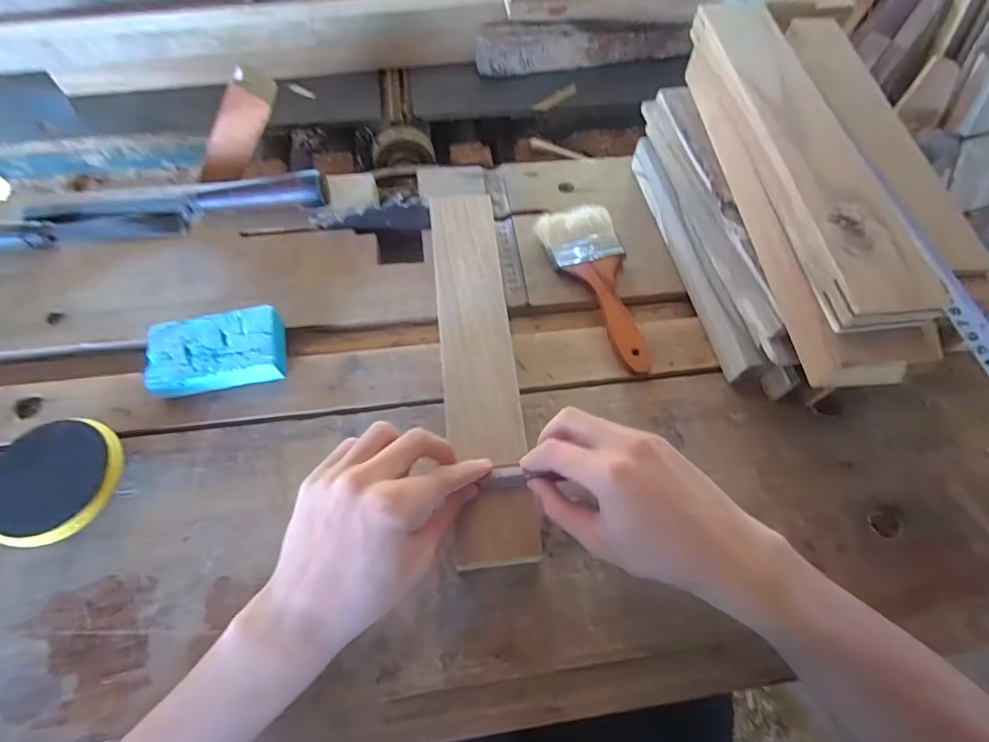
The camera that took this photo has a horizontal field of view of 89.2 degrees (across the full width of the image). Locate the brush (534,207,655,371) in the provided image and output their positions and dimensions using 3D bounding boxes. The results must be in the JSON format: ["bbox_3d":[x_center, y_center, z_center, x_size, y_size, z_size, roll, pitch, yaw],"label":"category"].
[{"bbox_3d":[0.101,-0.080,0.471,0.073,0.023,0.182,-14,65,-9],"label":"brush"}]

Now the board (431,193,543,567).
[{"bbox_3d":[-0.015,-0.020,0.412,0.059,0.014,0.334,-5,63,-5],"label":"board"}]

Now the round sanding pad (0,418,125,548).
[{"bbox_3d":[-0.310,0.081,0.357,0.081,0.037,0.084,1,63,-2],"label":"round sanding pad"}]

